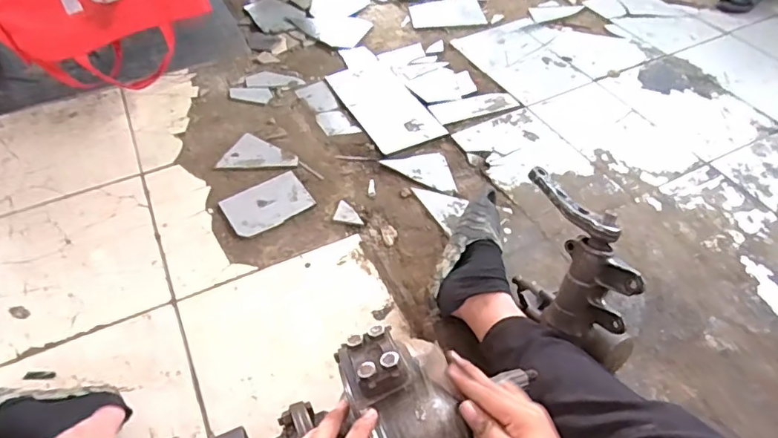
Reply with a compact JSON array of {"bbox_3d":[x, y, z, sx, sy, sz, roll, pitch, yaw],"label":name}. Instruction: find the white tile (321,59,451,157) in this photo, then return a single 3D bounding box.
[{"bbox_3d":[-0.016,-0.319,1.433,0.183,0.015,0.362,-23,57,-19],"label":"white tile"}]

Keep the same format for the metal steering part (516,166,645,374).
[{"bbox_3d":[0.296,0.098,0.867,0.116,0.228,0.302,-21,53,-18],"label":"metal steering part"}]

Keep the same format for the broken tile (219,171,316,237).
[{"bbox_3d":[-0.280,-0.037,1.199,0.187,0.014,0.129,-28,58,-21],"label":"broken tile"}]

